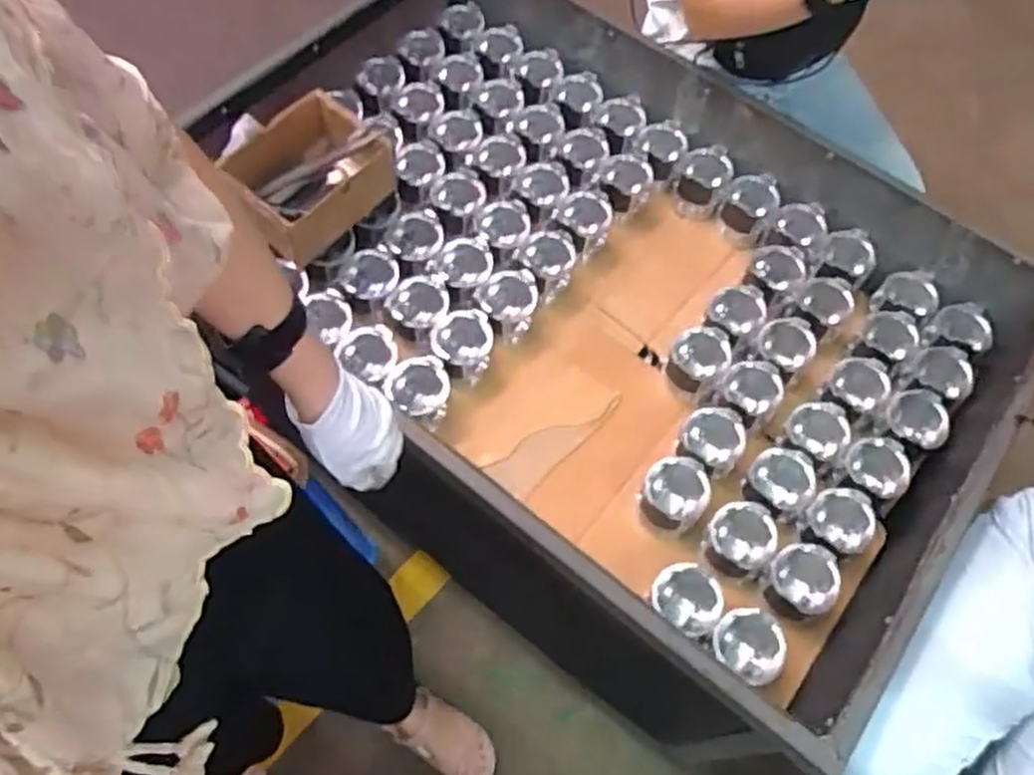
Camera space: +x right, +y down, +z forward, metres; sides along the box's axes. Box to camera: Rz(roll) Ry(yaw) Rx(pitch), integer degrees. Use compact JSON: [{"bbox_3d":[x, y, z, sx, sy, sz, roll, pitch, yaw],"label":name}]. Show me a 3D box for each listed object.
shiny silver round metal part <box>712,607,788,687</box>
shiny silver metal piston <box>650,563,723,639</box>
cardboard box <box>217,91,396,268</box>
[{"bbox_3d":[0.283,0.309,0.940,0.082,0.062,0.089,1,65,-2],"label":"shiny silver round metal part"},{"bbox_3d":[0.214,0.258,0.970,0.083,0.063,0.081,42,70,16],"label":"shiny silver metal piston"},{"bbox_3d":[-0.282,-0.298,1.106,0.147,0.117,0.200,42,70,16],"label":"cardboard box"}]

